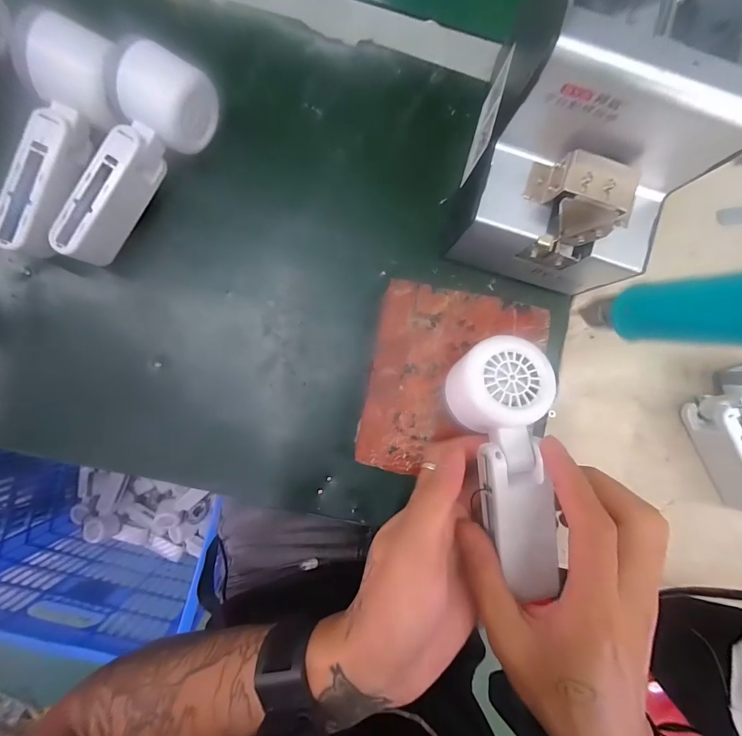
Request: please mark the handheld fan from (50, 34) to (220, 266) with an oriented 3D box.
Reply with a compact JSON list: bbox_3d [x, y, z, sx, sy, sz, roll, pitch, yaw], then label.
[{"bbox_3d":[-0.177,-0.152,0.264,0.051,0.060,0.163,26,86,-3],"label":"handheld fan"}]

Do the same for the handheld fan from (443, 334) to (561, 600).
[{"bbox_3d":[0.087,0.057,0.223,0.059,0.037,0.149,-9,90,-4],"label":"handheld fan"}]

